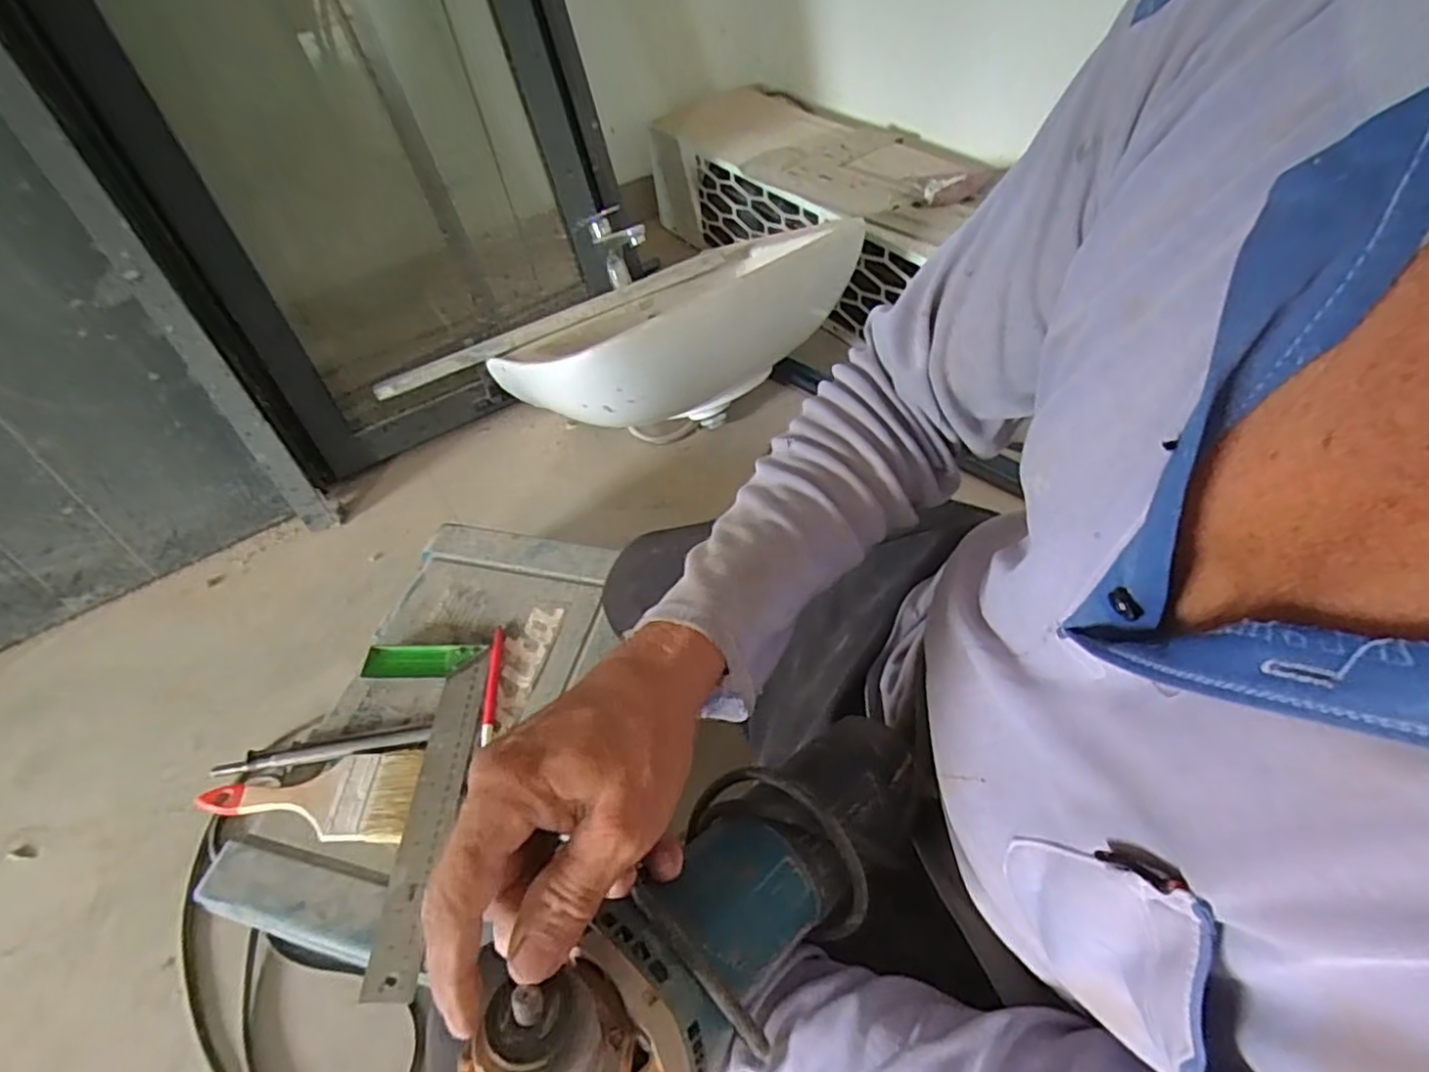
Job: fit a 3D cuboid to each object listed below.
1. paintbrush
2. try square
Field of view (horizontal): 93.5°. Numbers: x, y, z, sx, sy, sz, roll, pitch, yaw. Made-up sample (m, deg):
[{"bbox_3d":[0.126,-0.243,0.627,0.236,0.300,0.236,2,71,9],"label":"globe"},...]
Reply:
[{"bbox_3d":[-0.358,0.228,0.598,0.178,0.021,0.077,-2,49,4],"label":"paintbrush"},{"bbox_3d":[-0.276,0.230,0.602,0.112,0.014,0.308,-9,50,-1],"label":"try square"}]

